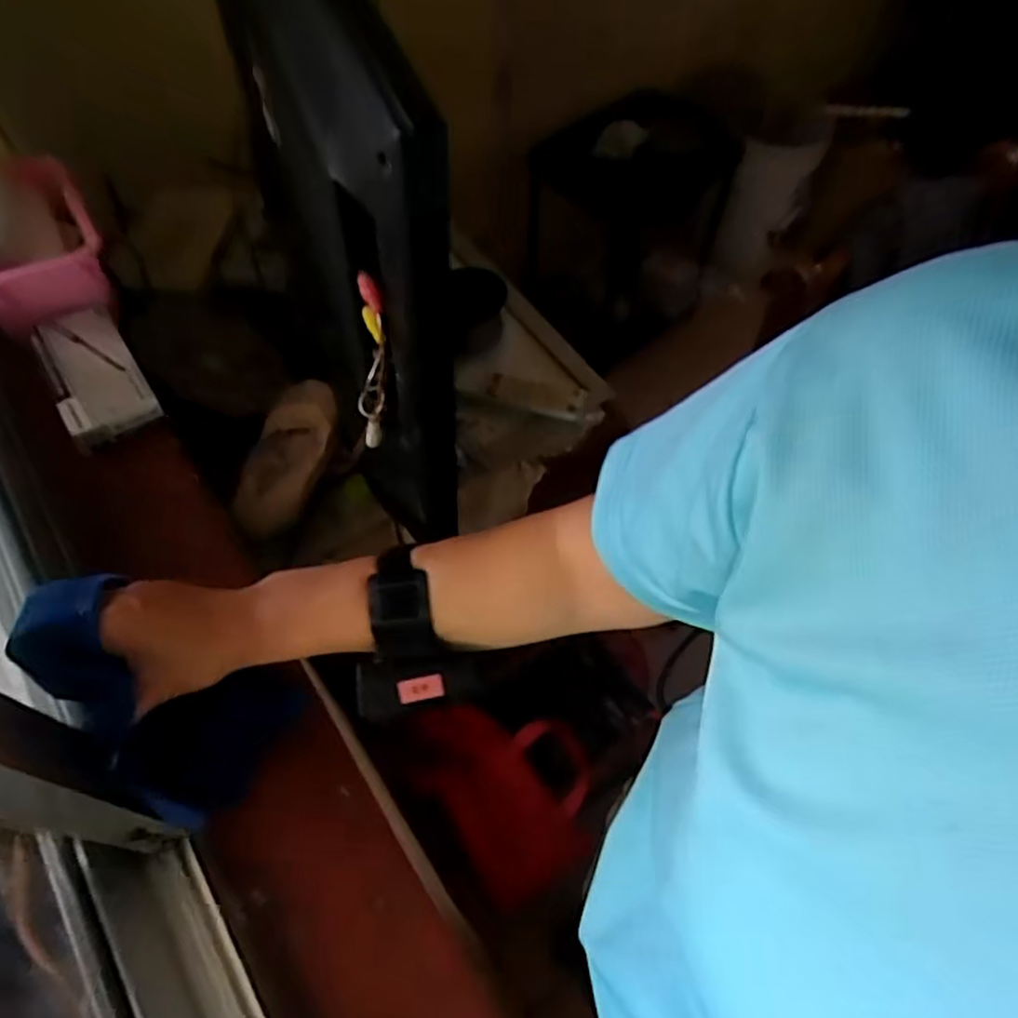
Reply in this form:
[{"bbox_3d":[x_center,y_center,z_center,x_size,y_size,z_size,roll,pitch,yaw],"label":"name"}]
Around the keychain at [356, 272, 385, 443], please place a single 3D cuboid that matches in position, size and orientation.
[{"bbox_3d":[-0.098,-0.102,0.518,0.023,0.135,0.025,12,38,6],"label":"keychain"}]

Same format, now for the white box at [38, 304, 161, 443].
[{"bbox_3d":[-0.379,-0.125,0.656,0.072,0.027,0.141,-27,63,-17],"label":"white box"}]

